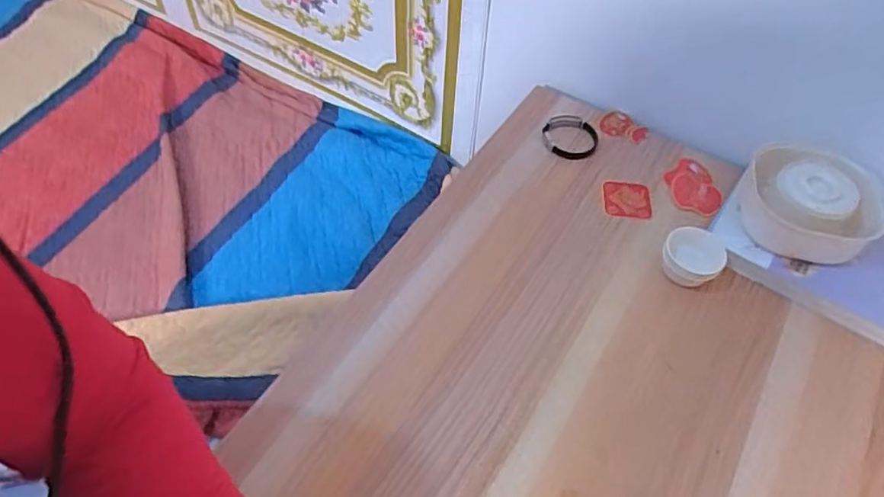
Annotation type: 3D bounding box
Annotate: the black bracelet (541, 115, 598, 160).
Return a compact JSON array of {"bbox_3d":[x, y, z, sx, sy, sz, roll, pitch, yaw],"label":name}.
[{"bbox_3d":[0.163,-0.141,0.754,0.067,0.012,0.073,2,52,-2],"label":"black bracelet"}]

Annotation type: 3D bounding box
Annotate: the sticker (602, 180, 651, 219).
[{"bbox_3d":[0.217,-0.058,0.704,0.056,0.004,0.052,7,59,3],"label":"sticker"}]

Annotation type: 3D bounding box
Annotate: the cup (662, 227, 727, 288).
[{"bbox_3d":[0.259,0.009,0.621,0.058,0.036,0.061,2,52,-2],"label":"cup"}]

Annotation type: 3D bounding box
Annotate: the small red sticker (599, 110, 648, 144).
[{"bbox_3d":[0.238,-0.157,0.779,0.062,0.005,0.049,32,57,20],"label":"small red sticker"}]

